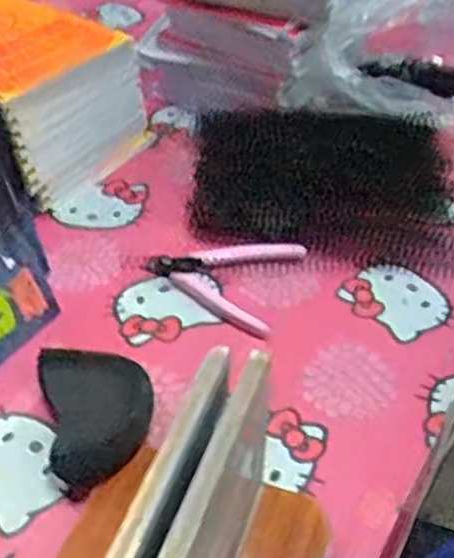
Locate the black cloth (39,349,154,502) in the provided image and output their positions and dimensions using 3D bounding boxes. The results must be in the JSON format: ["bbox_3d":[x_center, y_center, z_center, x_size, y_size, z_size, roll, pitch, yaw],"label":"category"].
[{"bbox_3d":[-0.081,0.085,0.493,0.066,0.025,0.097,-9,42,-12],"label":"black cloth"}]

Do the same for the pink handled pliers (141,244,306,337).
[{"bbox_3d":[-0.008,-0.004,0.600,0.112,0.015,0.093,13,42,14],"label":"pink handled pliers"}]

